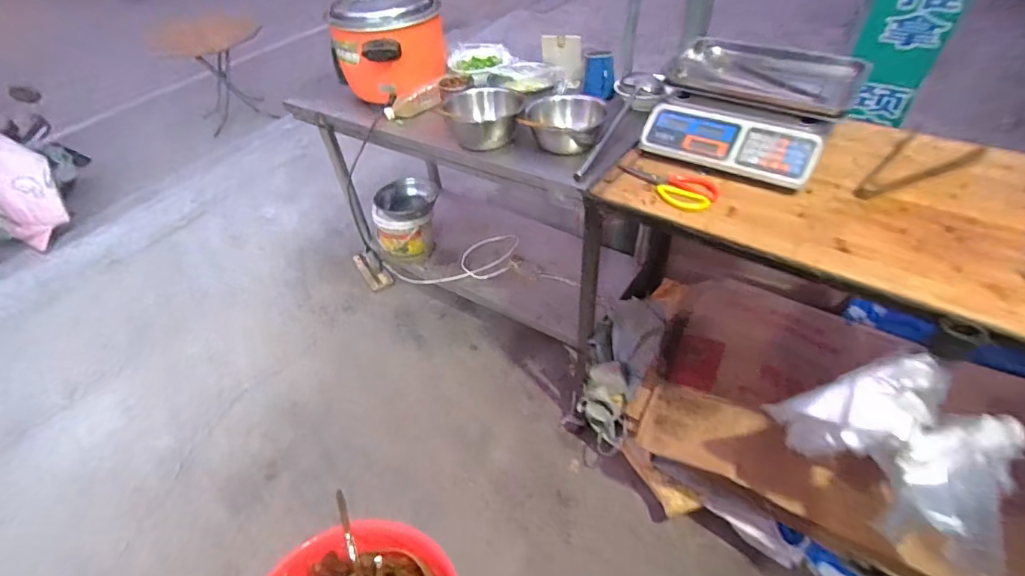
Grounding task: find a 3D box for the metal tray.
[{"bbox_3d":[0.499,-0.428,0.936,0.334,0.040,0.222,31,57,27],"label":"metal tray"}]

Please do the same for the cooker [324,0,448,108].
[{"bbox_3d":[-0.359,-0.698,1.337,0.258,0.242,0.254,22,53,21],"label":"cooker"}]

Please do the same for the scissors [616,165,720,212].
[{"bbox_3d":[0.281,-0.189,0.881,0.189,0.017,0.096,22,53,21],"label":"scissors"}]

